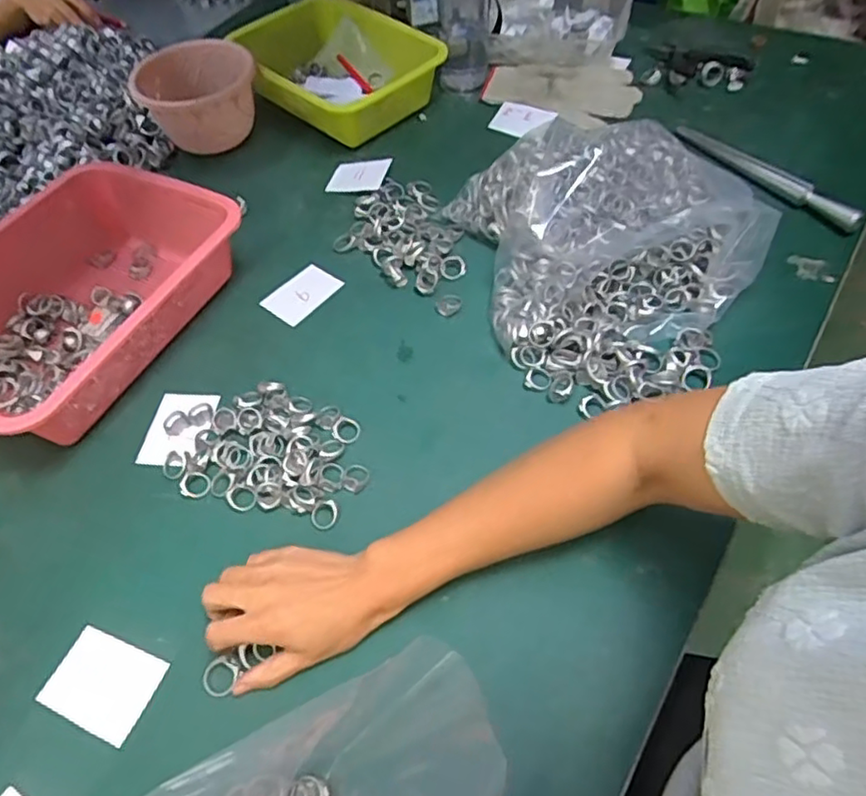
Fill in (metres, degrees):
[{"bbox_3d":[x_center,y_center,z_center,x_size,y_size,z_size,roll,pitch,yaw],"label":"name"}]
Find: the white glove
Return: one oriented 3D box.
[{"bbox_3d":[0.171,-0.414,0.845,0.195,0.027,0.131,15,56,14],"label":"white glove"}]

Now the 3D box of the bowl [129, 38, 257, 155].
[{"bbox_3d":[-0.292,-0.375,0.810,0.146,0.093,0.122,-15,53,-7],"label":"bowl"}]

